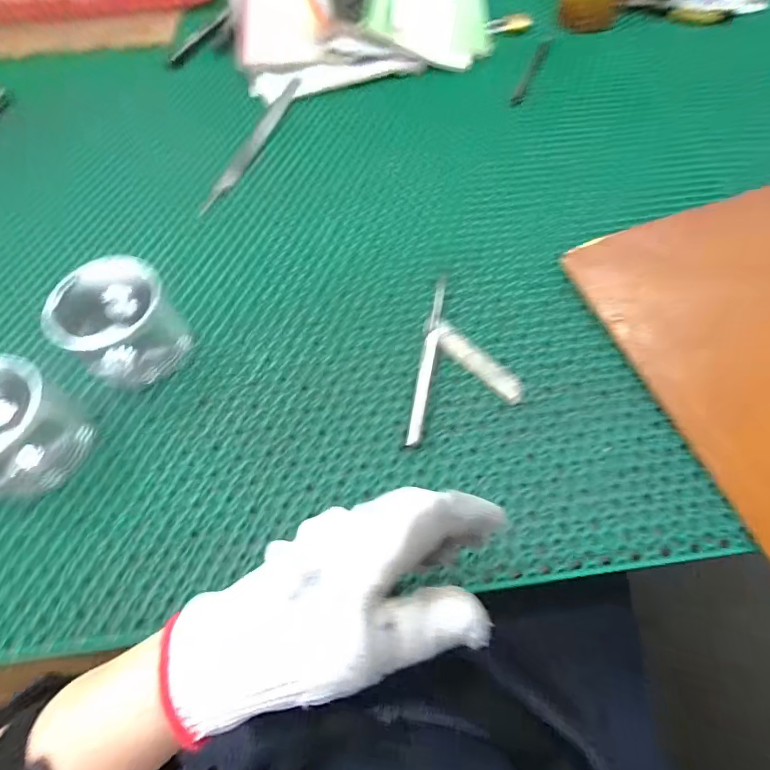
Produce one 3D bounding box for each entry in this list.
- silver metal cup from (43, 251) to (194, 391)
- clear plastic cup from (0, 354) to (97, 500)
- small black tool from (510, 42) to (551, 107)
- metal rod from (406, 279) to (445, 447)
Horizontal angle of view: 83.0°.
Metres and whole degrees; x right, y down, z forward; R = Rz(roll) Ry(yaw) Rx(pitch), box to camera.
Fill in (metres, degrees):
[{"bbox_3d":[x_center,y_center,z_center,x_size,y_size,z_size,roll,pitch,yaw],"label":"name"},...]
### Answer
[{"bbox_3d":[-0.212,-0.050,0.350,0.079,0.065,0.084,-1,62,2],"label":"silver metal cup"},{"bbox_3d":[-0.269,0.032,0.312,0.081,0.066,0.084,0,65,0],"label":"clear plastic cup"},{"bbox_3d":[0.185,-0.395,0.547,0.014,0.004,0.131,22,65,13],"label":"small black tool"},{"bbox_3d":[0.036,-0.023,0.358,0.011,0.011,0.154,9,63,7],"label":"metal rod"}]

